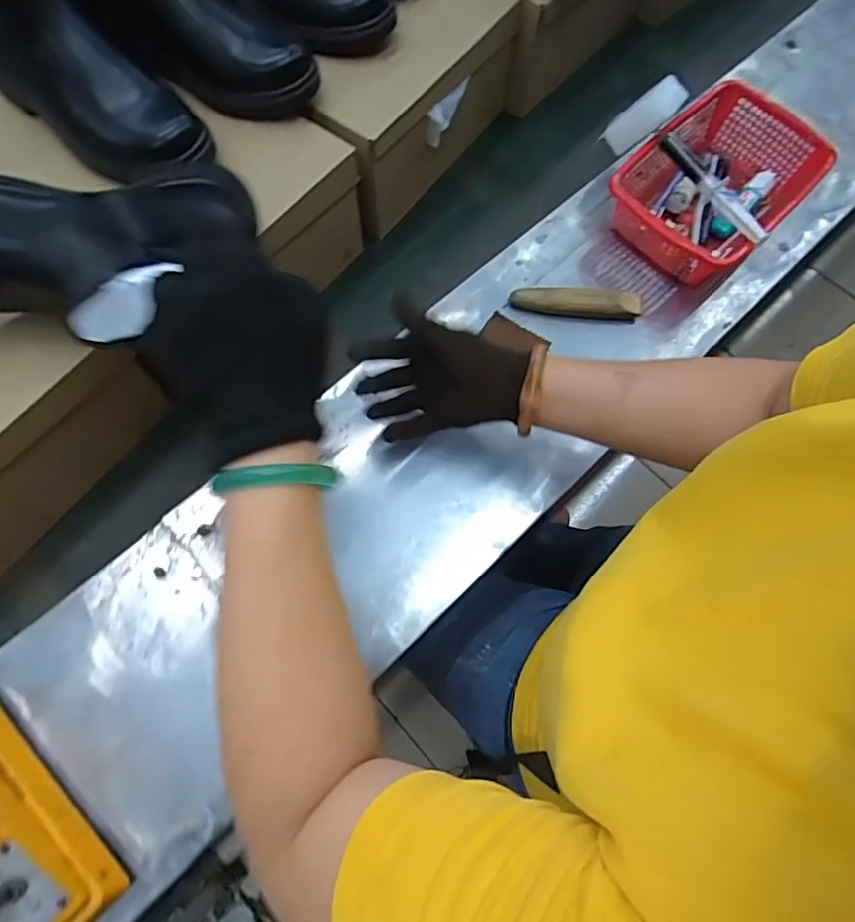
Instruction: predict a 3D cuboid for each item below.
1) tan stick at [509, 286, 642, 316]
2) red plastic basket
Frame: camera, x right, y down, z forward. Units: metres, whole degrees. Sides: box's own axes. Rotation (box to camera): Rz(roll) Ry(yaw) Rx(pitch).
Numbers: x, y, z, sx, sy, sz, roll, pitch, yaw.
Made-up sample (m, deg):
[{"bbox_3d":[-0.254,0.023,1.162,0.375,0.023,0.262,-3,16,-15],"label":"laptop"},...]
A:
[{"bbox_3d":[0.153,-0.165,0.586,0.131,0.015,0.023,6,70,1],"label":"tan stick"},{"bbox_3d":[0.305,-0.292,0.615,0.157,0.085,0.233,43,74,13],"label":"red plastic basket"}]

